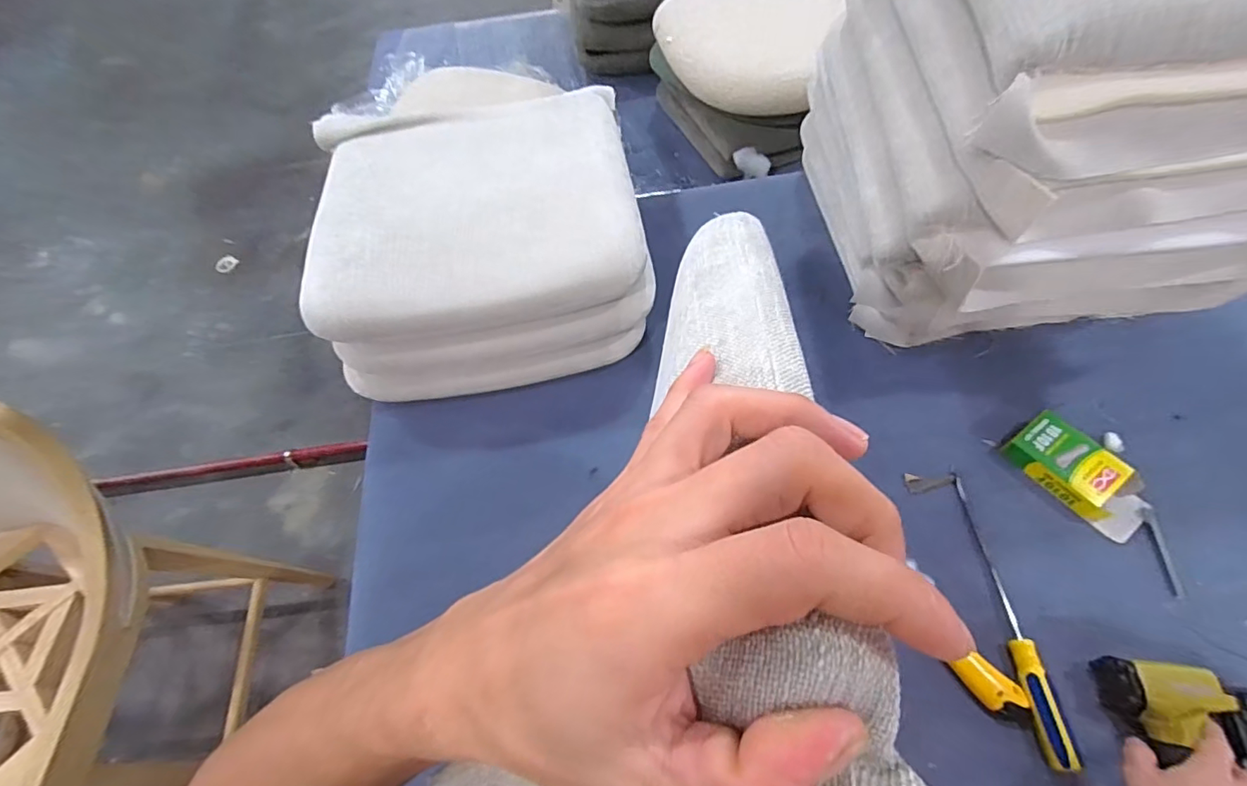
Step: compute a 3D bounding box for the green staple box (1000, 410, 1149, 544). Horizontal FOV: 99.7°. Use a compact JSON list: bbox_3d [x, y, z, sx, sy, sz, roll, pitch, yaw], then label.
[{"bbox_3d":[0.563,0.100,0.645,0.081,0.034,0.153,-33,63,-14],"label":"green staple box"}]

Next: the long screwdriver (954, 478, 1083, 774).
[{"bbox_3d":[0.429,0.235,0.583,0.032,0.022,0.298,-2,61,3],"label":"long screwdriver"}]

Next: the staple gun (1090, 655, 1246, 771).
[{"bbox_3d":[0.544,0.350,0.476,0.137,0.061,0.182,7,59,5],"label":"staple gun"}]

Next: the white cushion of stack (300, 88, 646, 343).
[{"bbox_3d":[-0.197,-0.268,0.728,0.425,0.050,0.406,-9,59,-5],"label":"white cushion of stack"}]

